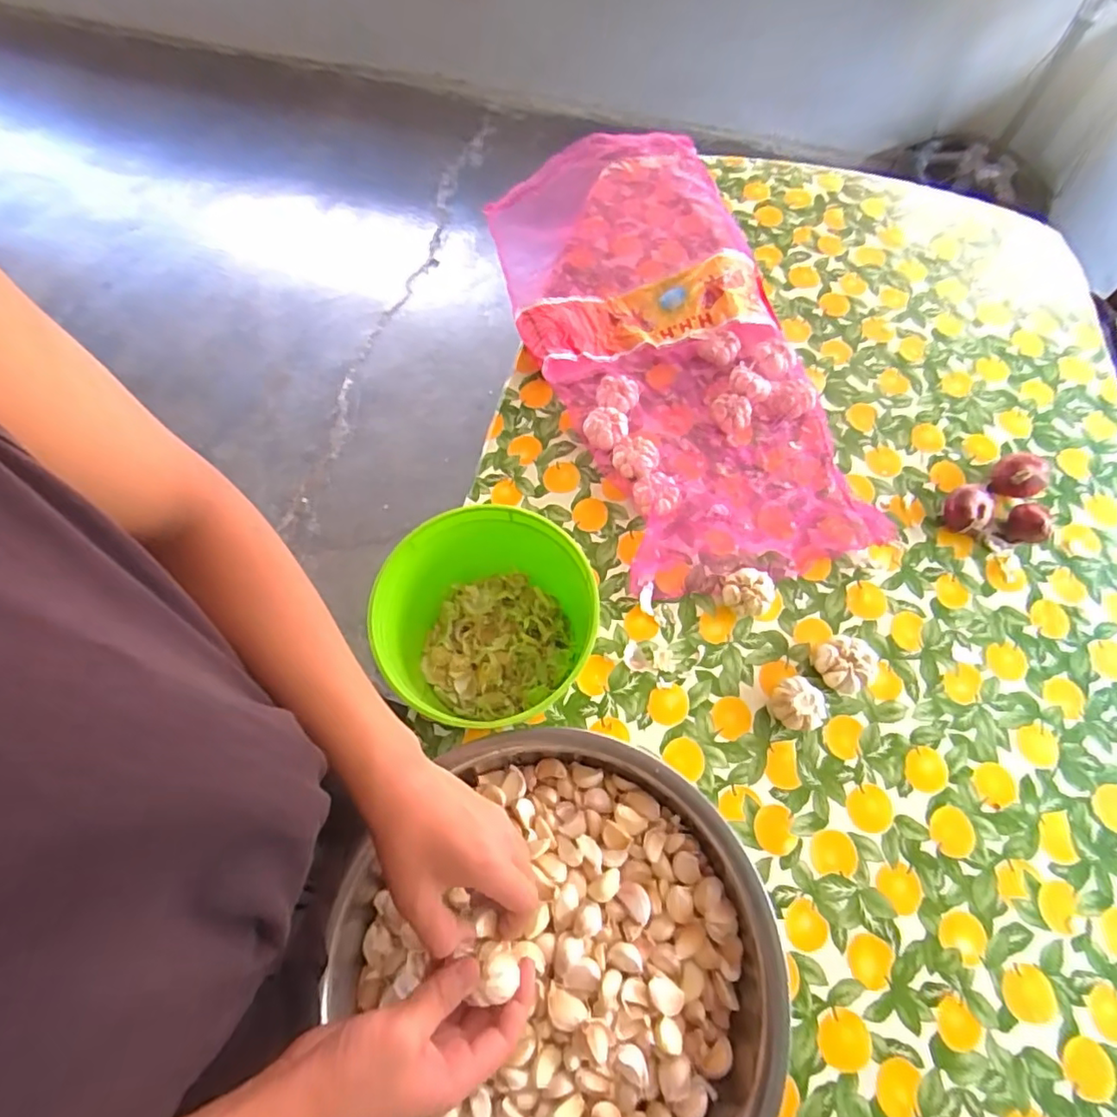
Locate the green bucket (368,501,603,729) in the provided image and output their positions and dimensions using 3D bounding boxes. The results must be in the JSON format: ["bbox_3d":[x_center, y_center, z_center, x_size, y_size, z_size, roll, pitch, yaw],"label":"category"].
[{"bbox_3d":[-0.075,0.060,0.639,0.188,0.155,0.177,15,67,7],"label":"green bucket"}]

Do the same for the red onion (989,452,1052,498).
[{"bbox_3d":[0.605,-0.104,0.777,0.058,0.053,0.053,0,66,0],"label":"red onion"}]

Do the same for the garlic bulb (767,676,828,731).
[{"bbox_3d":[0.268,0.165,0.661,0.055,0.036,0.060,0,66,0],"label":"garlic bulb"}]

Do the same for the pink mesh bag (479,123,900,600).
[{"bbox_3d":[0.145,-0.329,0.881,0.389,0.083,0.781,-11,66,-5],"label":"pink mesh bag"}]

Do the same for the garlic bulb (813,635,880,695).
[{"bbox_3d":[0.330,0.121,0.678,0.065,0.037,0.063,0,66,0],"label":"garlic bulb"}]

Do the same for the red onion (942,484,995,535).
[{"bbox_3d":[0.519,-0.059,0.755,0.057,0.049,0.056,0,66,0],"label":"red onion"}]

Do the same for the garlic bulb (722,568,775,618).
[{"bbox_3d":[0.229,0.039,0.715,0.059,0.034,0.059,0,66,0],"label":"garlic bulb"}]

